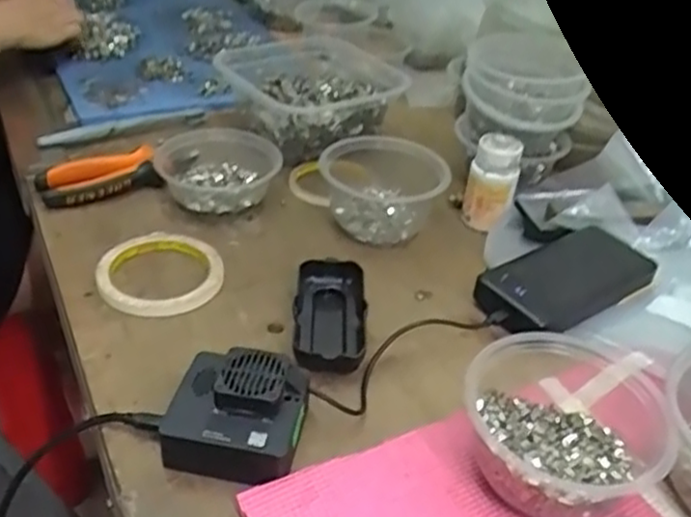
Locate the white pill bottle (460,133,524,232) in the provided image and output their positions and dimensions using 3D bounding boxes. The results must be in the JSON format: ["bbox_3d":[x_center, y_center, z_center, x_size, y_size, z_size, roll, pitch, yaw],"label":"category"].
[{"bbox_3d":[0.135,-0.072,0.644,0.037,0.076,0.043,32,46,33],"label":"white pill bottle"}]

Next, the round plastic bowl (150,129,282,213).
[{"bbox_3d":[-0.121,-0.087,0.669,0.112,0.044,0.107,2,37,-2],"label":"round plastic bowl"}]

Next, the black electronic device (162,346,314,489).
[{"bbox_3d":[-0.066,0.095,0.429,0.079,0.042,0.072,12,38,12],"label":"black electronic device"}]

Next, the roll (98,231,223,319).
[{"bbox_3d":[-0.149,0.009,0.564,0.096,0.011,0.100,2,37,-2],"label":"roll"}]

